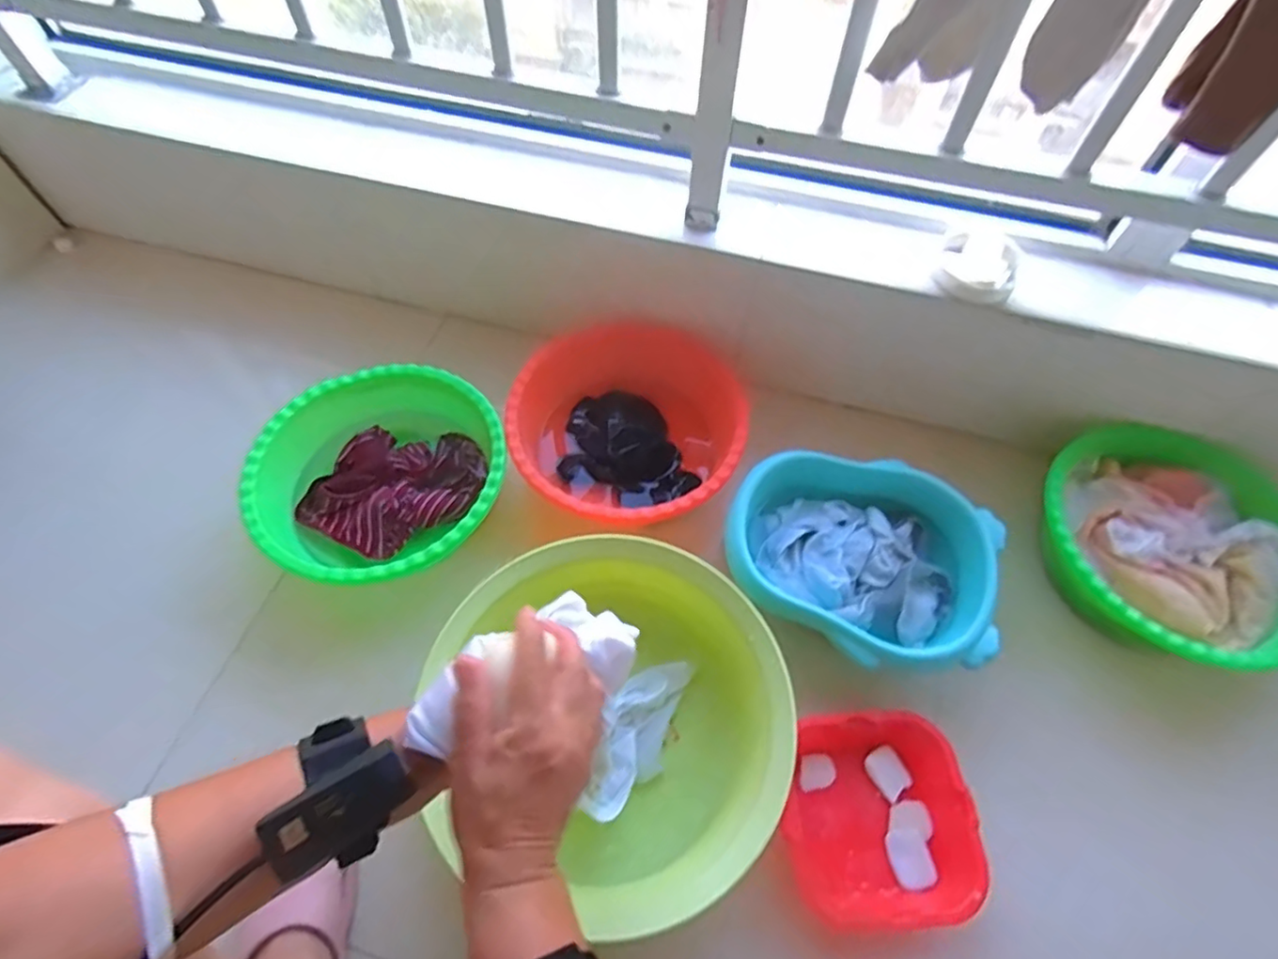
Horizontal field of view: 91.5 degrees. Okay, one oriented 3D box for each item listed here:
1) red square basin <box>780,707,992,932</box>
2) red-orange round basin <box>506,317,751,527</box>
[{"bbox_3d":[0.239,0.342,0.635,0.188,0.054,0.181,-3,57,-2],"label":"red square basin"},{"bbox_3d":[-0.015,-0.063,0.829,0.293,0.098,0.297,0,57,0],"label":"red-orange round basin"}]

